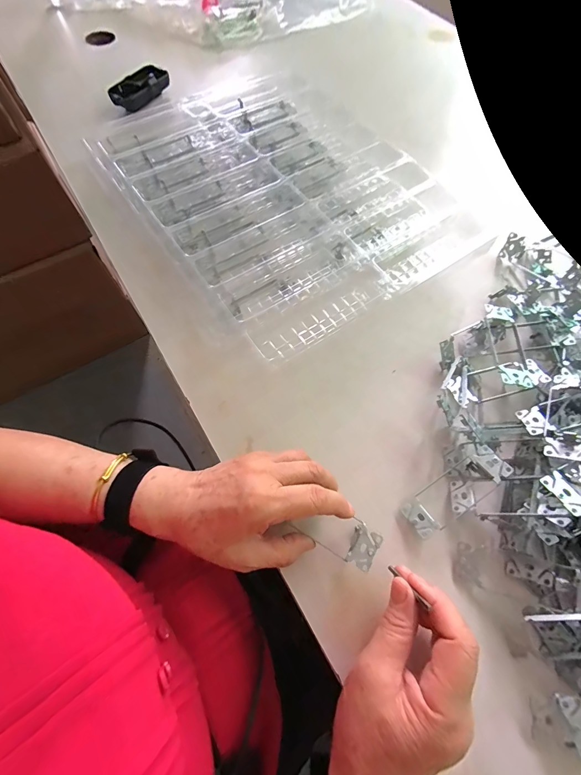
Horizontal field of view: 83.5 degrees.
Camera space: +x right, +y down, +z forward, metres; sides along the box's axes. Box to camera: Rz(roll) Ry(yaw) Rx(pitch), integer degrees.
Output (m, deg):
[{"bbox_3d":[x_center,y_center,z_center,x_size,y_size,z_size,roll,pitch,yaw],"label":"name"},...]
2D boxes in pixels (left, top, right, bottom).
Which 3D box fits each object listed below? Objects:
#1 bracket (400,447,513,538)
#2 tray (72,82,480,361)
[{"bbox_3d":[0.157,0.099,0.311,0.105,0.013,0.038,-34,56,-3],"label":"bracket"},{"bbox_3d":[-0.021,-0.284,0.457,0.354,0.060,0.488,-32,71,-14],"label":"tray"}]

